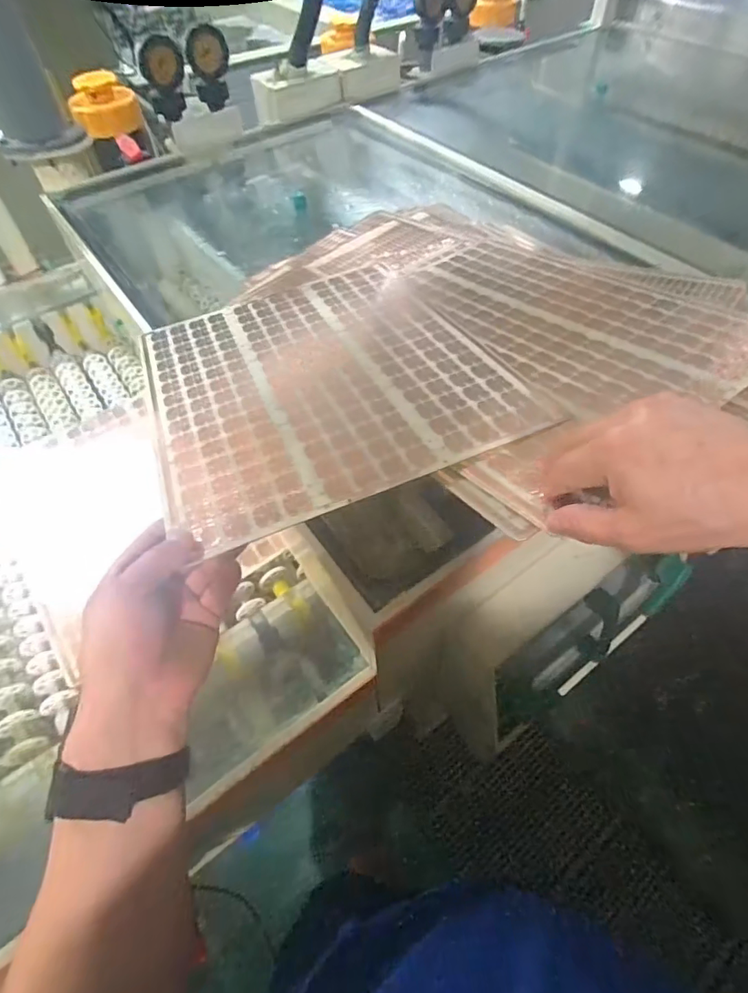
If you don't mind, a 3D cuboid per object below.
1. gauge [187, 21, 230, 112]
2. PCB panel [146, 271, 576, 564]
[{"bbox_3d":[-0.298,-0.783,0.899,0.068,0.120,0.045,-14,57,-9],"label":"gauge"},{"bbox_3d":[-0.065,-0.129,0.504,0.319,0.005,0.378,-22,48,-11],"label":"PCB panel"}]

